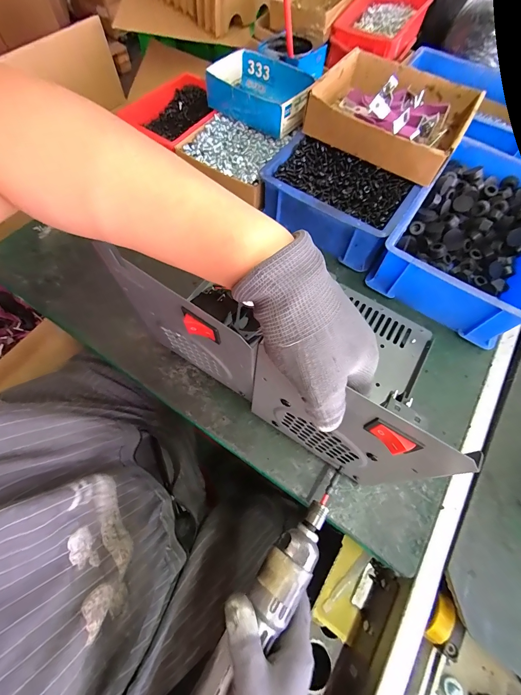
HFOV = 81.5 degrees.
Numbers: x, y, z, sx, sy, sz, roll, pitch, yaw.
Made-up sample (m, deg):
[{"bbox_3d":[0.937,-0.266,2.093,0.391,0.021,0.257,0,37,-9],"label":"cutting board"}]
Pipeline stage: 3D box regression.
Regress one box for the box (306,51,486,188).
[{"bbox_3d":[0.203,-0.361,0.469,0.210,0.069,0.196,31,67,11],"label":"box"}]

